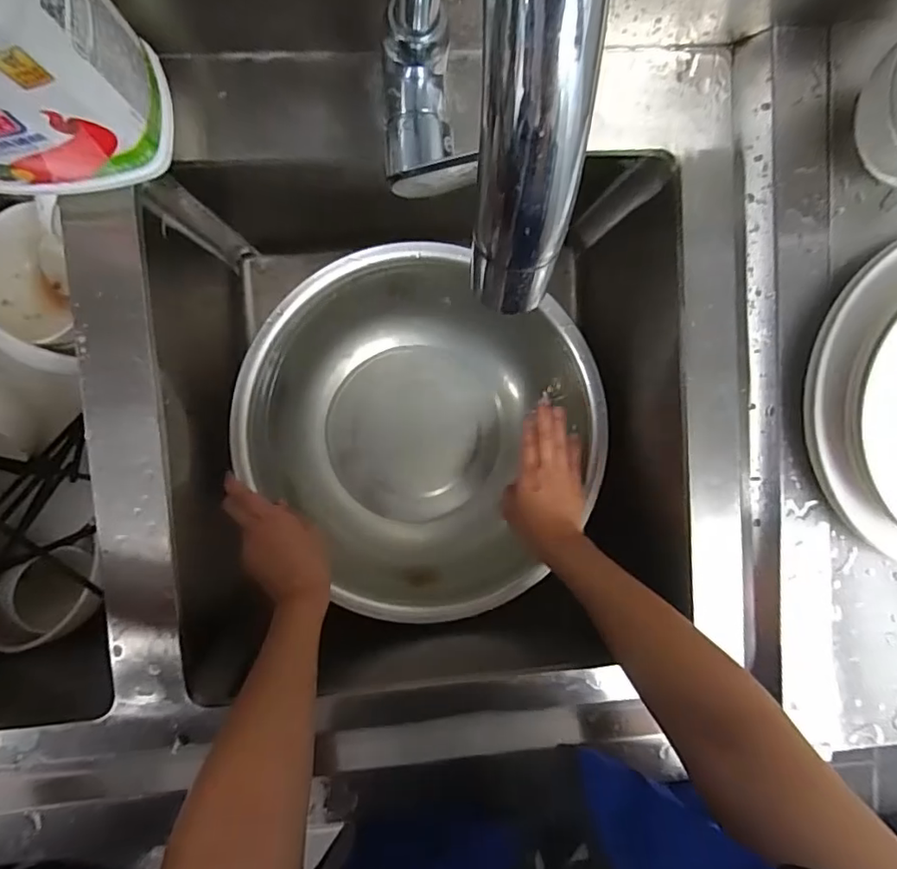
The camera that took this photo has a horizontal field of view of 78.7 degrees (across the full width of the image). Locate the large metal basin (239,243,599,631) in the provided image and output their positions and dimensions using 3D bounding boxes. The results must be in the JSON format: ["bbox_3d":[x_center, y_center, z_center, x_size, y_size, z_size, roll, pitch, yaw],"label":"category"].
[{"bbox_3d":[-0.016,-0.004,0.567,0.346,0.091,0.337,0,95,-3],"label":"large metal basin"}]

